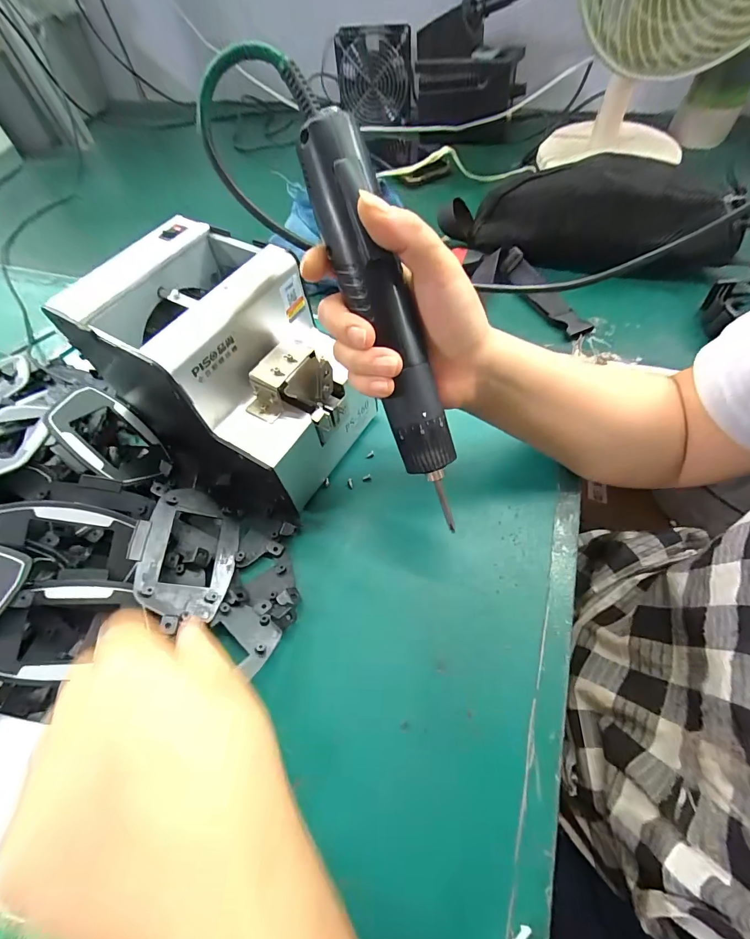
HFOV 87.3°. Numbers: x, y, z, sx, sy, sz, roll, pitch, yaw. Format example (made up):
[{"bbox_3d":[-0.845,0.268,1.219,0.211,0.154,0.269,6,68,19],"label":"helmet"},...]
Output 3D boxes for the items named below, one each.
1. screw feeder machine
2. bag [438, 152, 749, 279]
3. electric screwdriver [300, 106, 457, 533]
[{"bbox_3d":[-0.112,-0.073,0.315,0.180,0.145,0.143,30,68,19],"label":"screw feeder machine"},{"bbox_3d":[0.235,-0.285,0.447,0.310,0.083,0.094,4,61,7],"label":"bag"},{"bbox_3d":[0.010,-0.078,0.223,0.034,0.031,0.216,-22,101,-10],"label":"electric screwdriver"}]

